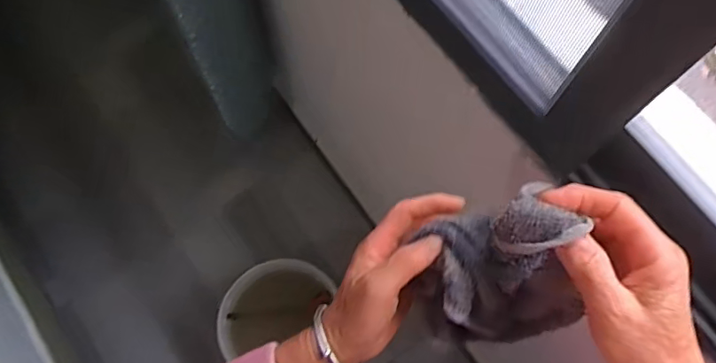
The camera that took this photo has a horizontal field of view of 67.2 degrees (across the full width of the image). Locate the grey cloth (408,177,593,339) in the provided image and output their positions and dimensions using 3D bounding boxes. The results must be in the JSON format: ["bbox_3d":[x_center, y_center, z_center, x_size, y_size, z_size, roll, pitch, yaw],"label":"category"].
[{"bbox_3d":[0.093,0.062,0.363,0.093,0.127,0.082,-6,72,-3],"label":"grey cloth"}]

